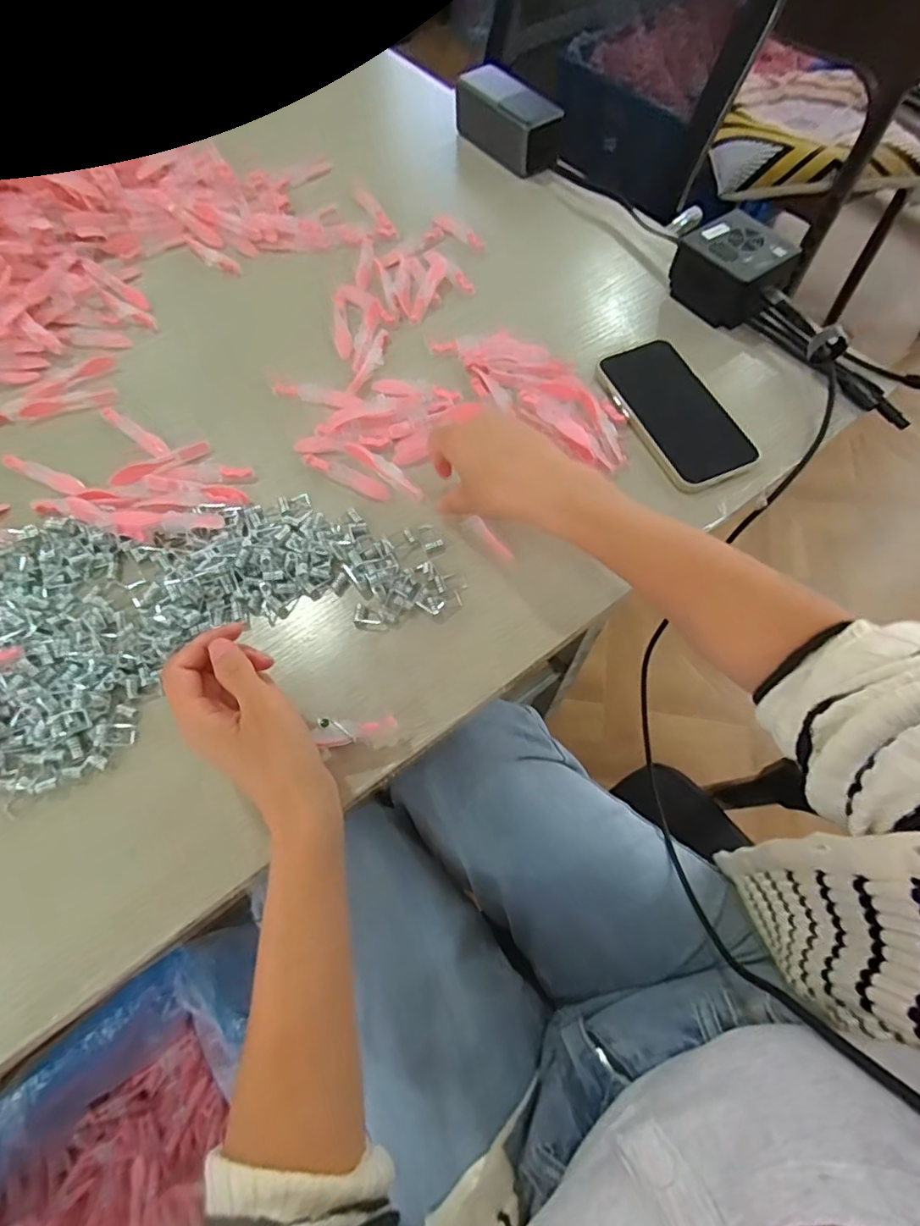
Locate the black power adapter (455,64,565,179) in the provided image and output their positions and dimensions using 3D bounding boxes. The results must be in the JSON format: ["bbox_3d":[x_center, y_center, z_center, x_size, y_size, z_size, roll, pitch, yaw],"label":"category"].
[{"bbox_3d":[0.052,-0.525,0.611,0.057,0.048,0.135,-33,70,-15],"label":"black power adapter"}]

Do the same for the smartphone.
[{"bbox_3d":[0.172,-0.161,0.458,0.072,0.013,0.140,-21,67,-10],"label":"smartphone"}]

